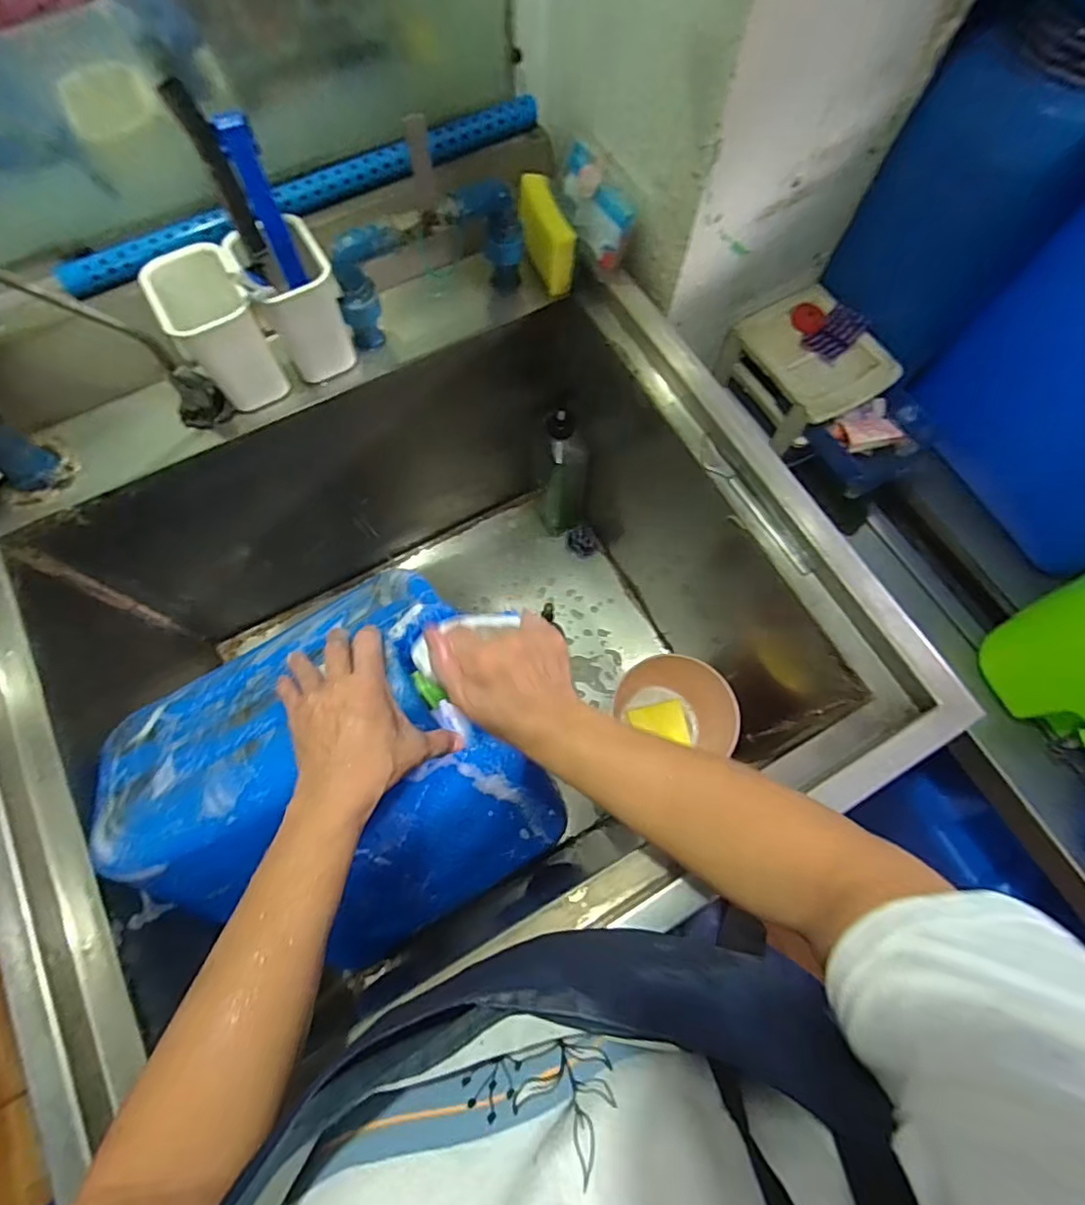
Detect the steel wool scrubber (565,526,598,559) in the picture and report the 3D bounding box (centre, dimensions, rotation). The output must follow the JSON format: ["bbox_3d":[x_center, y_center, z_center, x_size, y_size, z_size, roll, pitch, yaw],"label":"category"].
[{"bbox_3d":[0.064,-0.097,0.935,0.045,0.031,0.039,-9,71,-4],"label":"steel wool scrubber"}]

